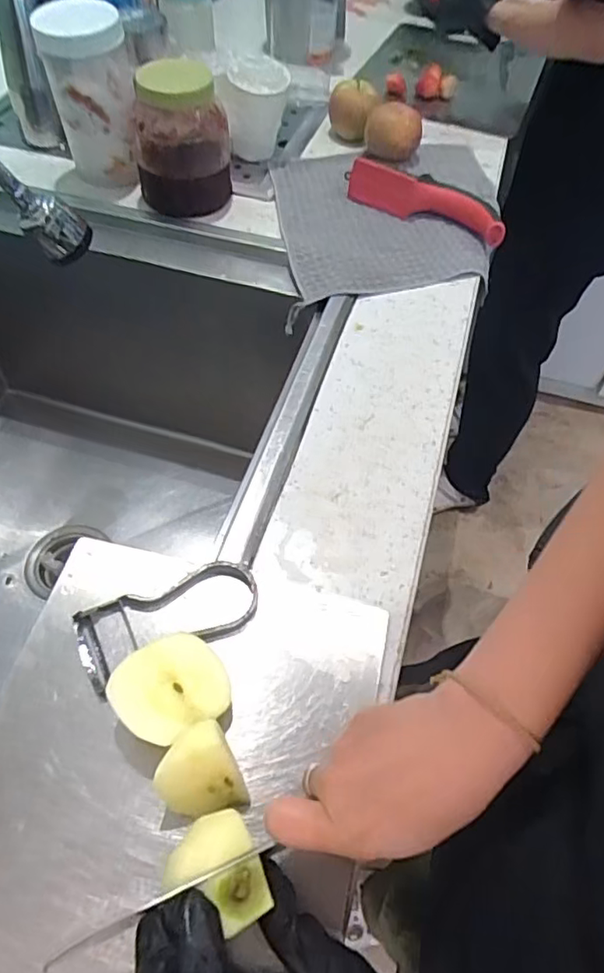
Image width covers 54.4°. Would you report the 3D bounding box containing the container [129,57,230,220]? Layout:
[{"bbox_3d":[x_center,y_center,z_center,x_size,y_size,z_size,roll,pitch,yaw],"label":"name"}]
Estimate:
[{"bbox_3d":[-0.146,-0.408,0.696,0.102,0.134,0.099,-13,57,-12],"label":"container"}]

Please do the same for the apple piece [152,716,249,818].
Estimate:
[{"bbox_3d":[-0.057,0.160,0.323,0.041,0.054,0.040,-23,59,-18],"label":"apple piece"}]

